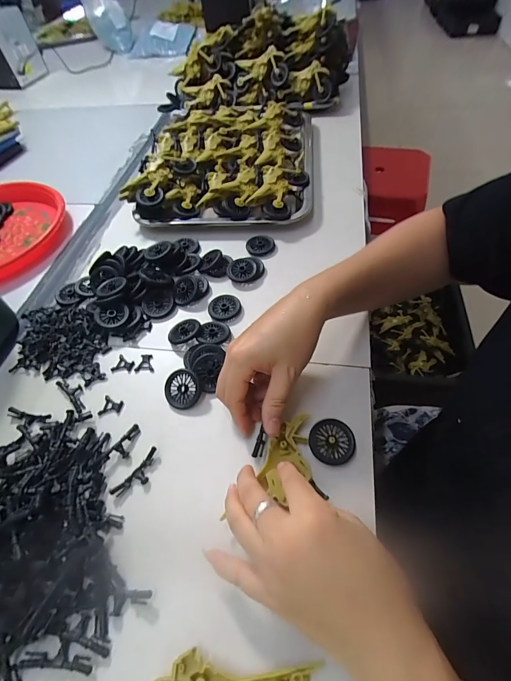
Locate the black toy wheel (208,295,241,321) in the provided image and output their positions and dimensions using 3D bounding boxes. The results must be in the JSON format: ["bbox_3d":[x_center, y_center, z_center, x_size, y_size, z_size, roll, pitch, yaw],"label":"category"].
[{"bbox_3d":[-0.036,-0.039,0.396,0.037,0.007,0.037,-3,54,4],"label":"black toy wheel"}]

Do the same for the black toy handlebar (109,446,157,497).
[{"bbox_3d":[-0.100,0.116,0.292,0.018,0.005,0.048,31,62,25],"label":"black toy handlebar"}]

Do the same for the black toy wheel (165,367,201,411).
[{"bbox_3d":[-0.071,0.048,0.332,0.037,0.009,0.037,-2,79,10],"label":"black toy wheel"}]

